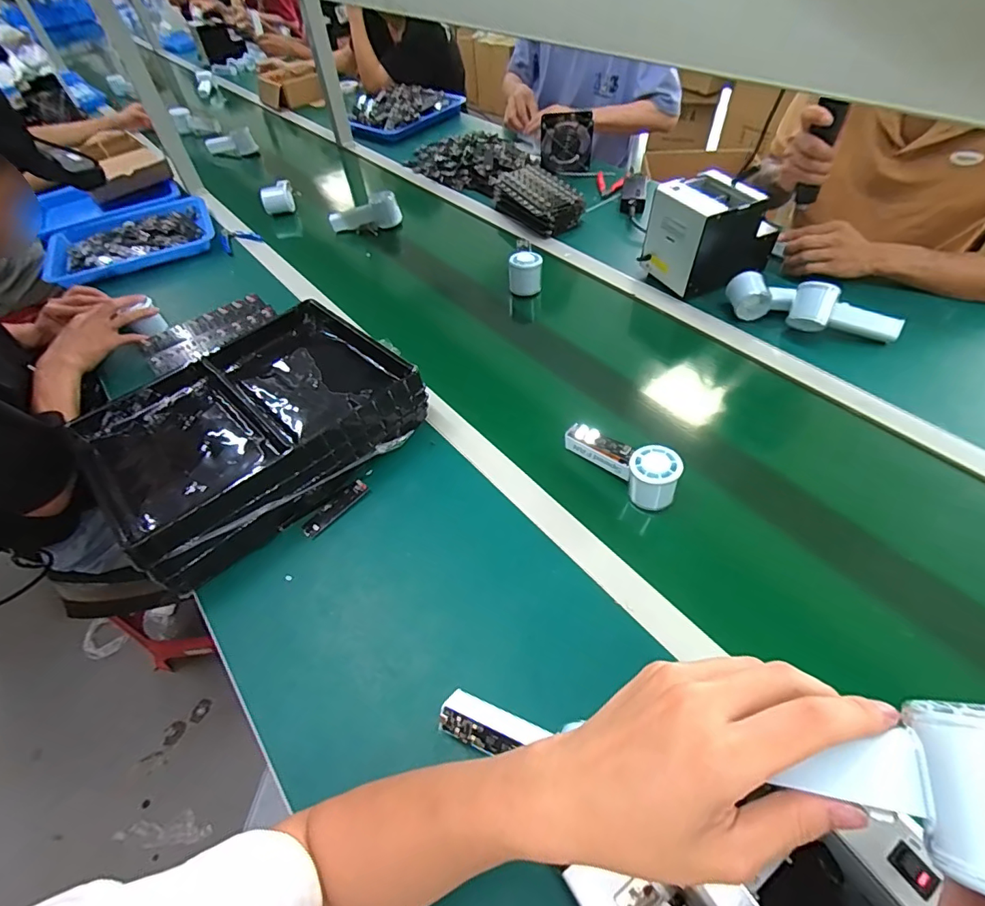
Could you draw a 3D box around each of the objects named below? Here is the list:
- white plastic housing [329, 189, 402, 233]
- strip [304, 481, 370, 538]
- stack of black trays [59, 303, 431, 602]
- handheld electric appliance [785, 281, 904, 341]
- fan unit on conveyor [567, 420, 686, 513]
[{"bbox_3d":[-0.279,-0.525,1.077,0.153,0.078,0.049,-8,51,14],"label":"white plastic housing"},{"bbox_3d":[-0.197,0.069,0.613,0.025,0.007,0.093,33,62,28],"label":"strip"},{"bbox_3d":[-0.322,-0.041,0.655,0.374,0.094,0.295,-38,57,-22],"label":"stack of black trays"},{"bbox_3d":[0.532,-0.207,0.731,0.151,0.062,0.048,15,54,18],"label":"handheld electric appliance"},{"bbox_3d":[0.156,0.010,0.604,0.147,0.065,0.049,27,59,25],"label":"fan unit on conveyor"}]

